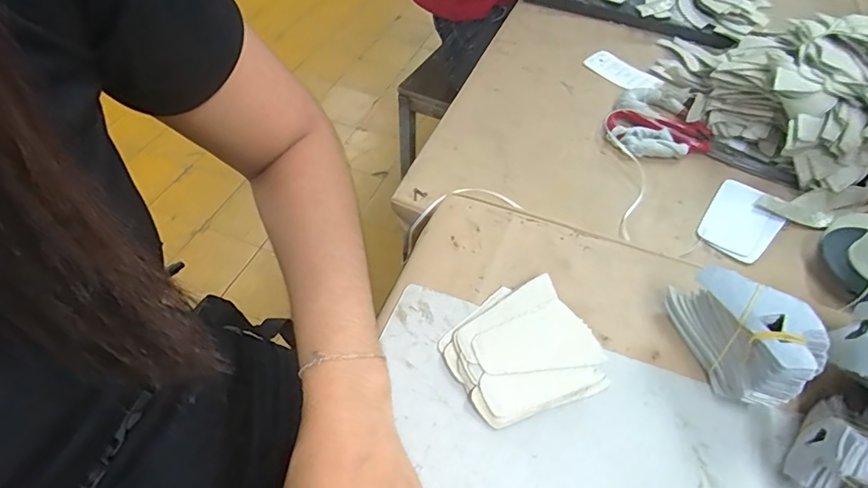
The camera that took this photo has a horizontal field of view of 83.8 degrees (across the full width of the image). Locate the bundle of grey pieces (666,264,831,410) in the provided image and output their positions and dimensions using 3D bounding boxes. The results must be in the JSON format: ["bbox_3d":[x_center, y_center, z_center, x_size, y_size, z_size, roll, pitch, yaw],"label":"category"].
[{"bbox_3d":[0.213,0.061,0.339,0.045,0.075,0.098,-18,54,-17],"label":"bundle of grey pieces"}]

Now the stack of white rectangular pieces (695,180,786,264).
[{"bbox_3d":[0.316,-0.025,0.499,0.066,0.009,0.106,37,58,25],"label":"stack of white rectangular pieces"}]

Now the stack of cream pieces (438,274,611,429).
[{"bbox_3d":[0.062,0.076,0.355,0.100,0.021,0.093,-17,53,-16],"label":"stack of cream pieces"}]

